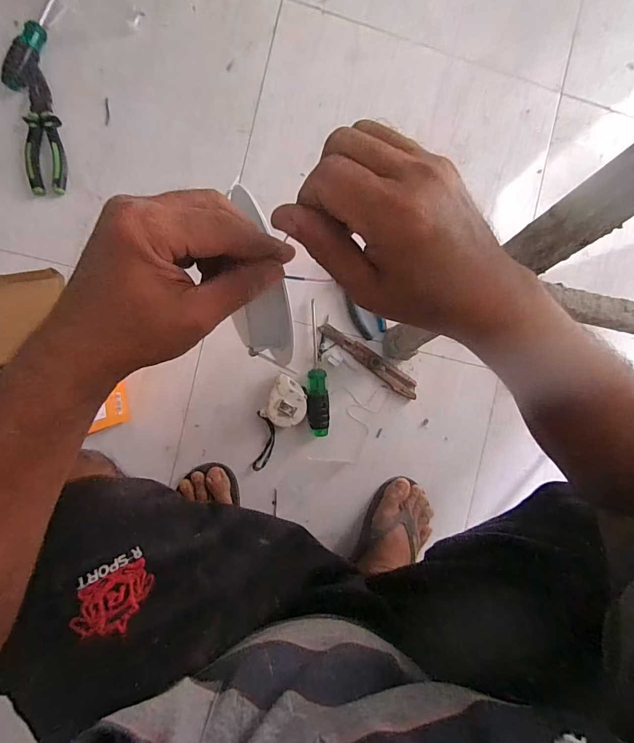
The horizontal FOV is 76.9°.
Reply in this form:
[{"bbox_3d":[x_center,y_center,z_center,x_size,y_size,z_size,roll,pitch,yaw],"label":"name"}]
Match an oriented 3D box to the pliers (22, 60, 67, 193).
[{"bbox_3d":[-0.403,-0.354,0.590,0.052,0.015,0.177,-3,91,-7],"label":"pliers"}]

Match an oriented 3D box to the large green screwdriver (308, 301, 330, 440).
[{"bbox_3d":[0.001,-0.003,0.638,0.034,0.026,0.212,-2,91,-7],"label":"large green screwdriver"}]

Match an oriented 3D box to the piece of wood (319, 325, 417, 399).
[{"bbox_3d":[0.087,-0.019,0.656,0.191,0.009,0.028,35,86,-6],"label":"piece of wood"}]

